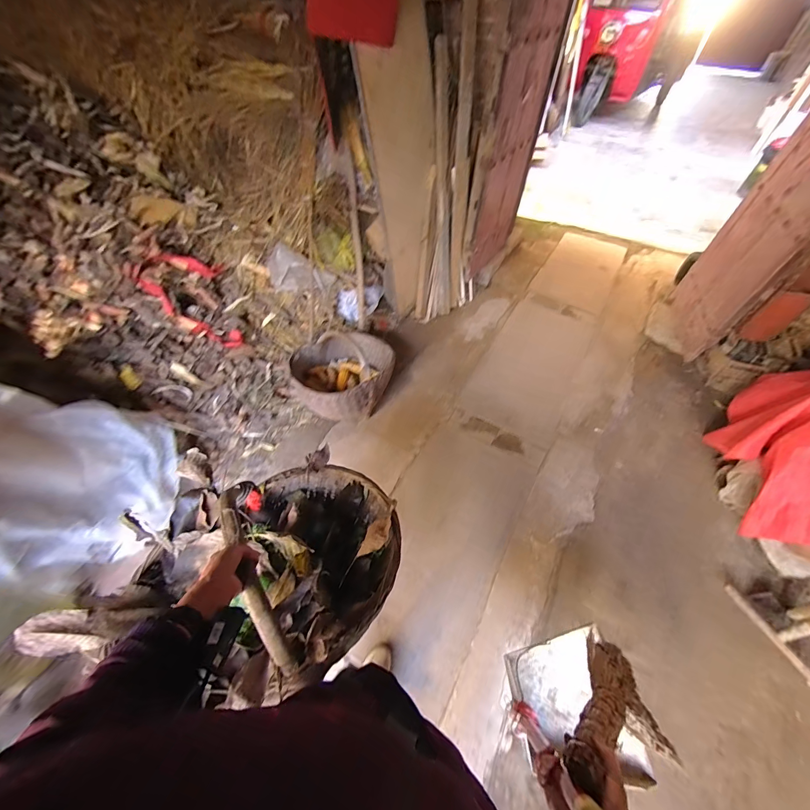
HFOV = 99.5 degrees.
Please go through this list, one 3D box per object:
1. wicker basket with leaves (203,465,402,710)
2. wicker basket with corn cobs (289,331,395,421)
[{"bbox_3d":[-0.180,0.300,0.715,0.326,0.278,0.386,-8,56,-6],"label":"wicker basket with leaves"},{"bbox_3d":[-0.270,-0.142,1.599,0.461,0.237,0.413,-17,52,-9],"label":"wicker basket with corn cobs"}]

